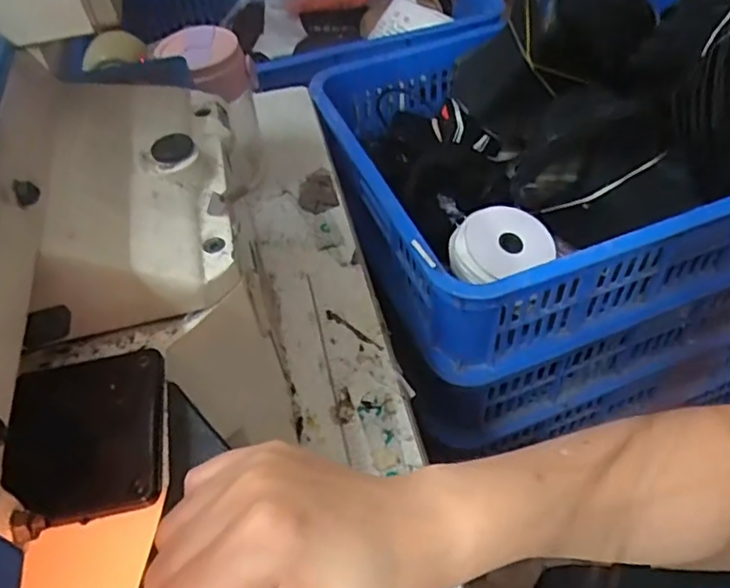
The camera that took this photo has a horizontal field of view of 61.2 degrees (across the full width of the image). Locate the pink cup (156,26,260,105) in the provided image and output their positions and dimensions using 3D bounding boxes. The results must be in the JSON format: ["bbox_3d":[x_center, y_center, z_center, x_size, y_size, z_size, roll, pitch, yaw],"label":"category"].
[{"bbox_3d":[-0.152,-0.213,0.576,0.073,0.054,0.068,-3,50,3],"label":"pink cup"}]

